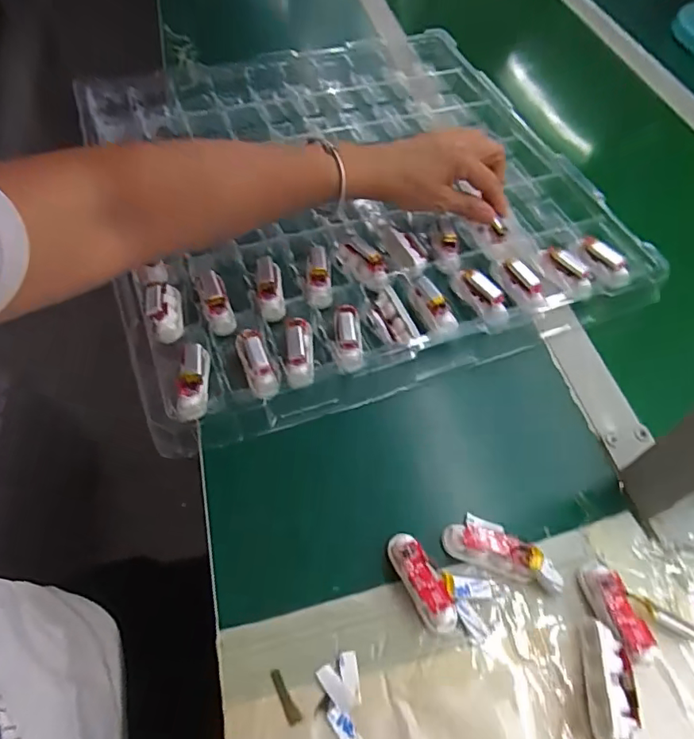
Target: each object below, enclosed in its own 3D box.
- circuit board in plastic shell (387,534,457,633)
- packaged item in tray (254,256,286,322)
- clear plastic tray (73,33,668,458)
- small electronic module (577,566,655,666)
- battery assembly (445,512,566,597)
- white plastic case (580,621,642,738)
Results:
[{"bbox_3d":[0.047,0.134,0.328,0.019,0.019,0.061,-22,61,-17],"label":"circuit board in plastic shell"},{"bbox_3d":[-0.067,-0.069,0.444,0.023,0.017,0.055,-5,79,-8],"label":"packaged item in tray"},{"bbox_3d":[-0.001,-0.193,0.538,0.478,0.040,0.481,-17,60,-15],"label":"clear plastic tray"},{"bbox_3d":[0.168,0.152,0.324,0.022,0.019,0.058,-9,58,-10],"label":"small electronic module"},{"bbox_3d":[0.104,0.119,0.341,0.077,0.020,0.028,22,58,10],"label":"battery assembly"},{"bbox_3d":[0.153,0.186,0.299,0.022,0.023,0.069,10,57,2],"label":"white plastic case"}]

